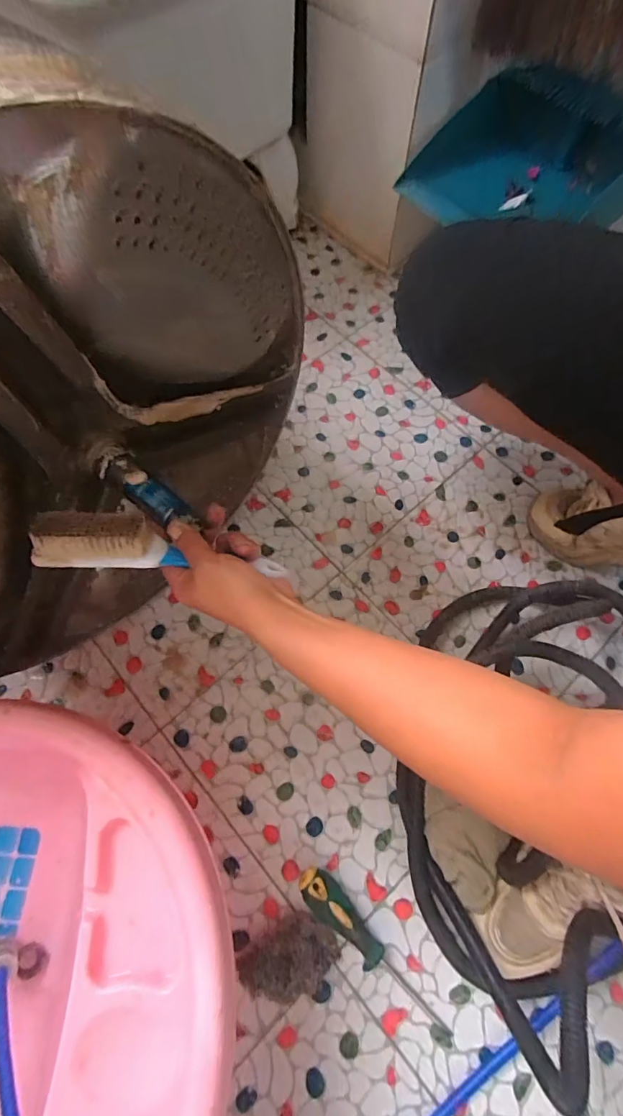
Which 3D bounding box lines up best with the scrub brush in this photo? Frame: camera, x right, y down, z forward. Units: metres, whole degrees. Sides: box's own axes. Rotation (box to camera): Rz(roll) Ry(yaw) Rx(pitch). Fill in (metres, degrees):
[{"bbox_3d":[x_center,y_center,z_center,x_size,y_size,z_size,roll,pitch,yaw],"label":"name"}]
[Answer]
[{"bbox_3d":[-0.110,-0.008,0.361,0.185,0.033,0.039,8,63,-20],"label":"scrub brush"}]

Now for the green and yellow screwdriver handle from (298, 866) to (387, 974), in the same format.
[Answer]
[{"bbox_3d":[0.028,0.355,0.459,0.101,0.027,0.034,43,74,15],"label":"green and yellow screwdriver handle"}]

